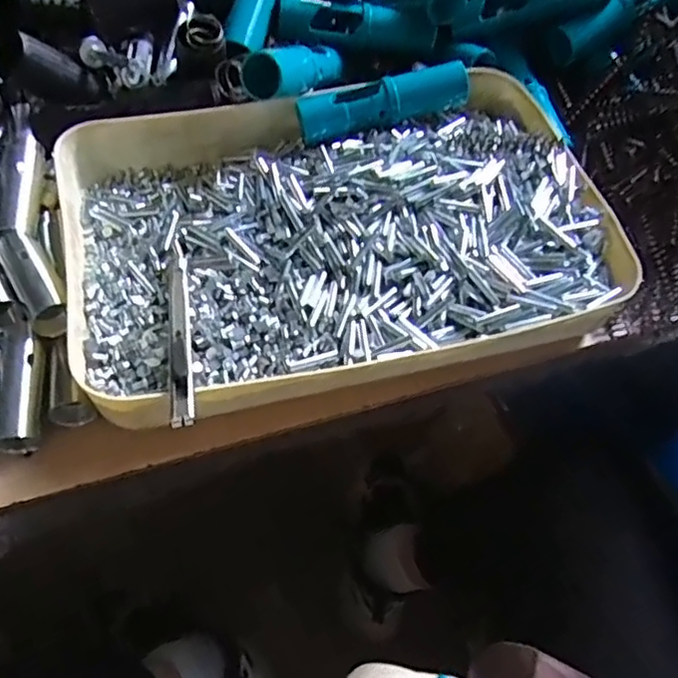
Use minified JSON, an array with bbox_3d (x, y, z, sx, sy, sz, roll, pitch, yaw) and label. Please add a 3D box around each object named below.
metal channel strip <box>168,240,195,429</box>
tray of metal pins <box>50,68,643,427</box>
[{"bbox_3d":[-0.085,-0.010,0.319,0.010,0.007,0.143,-8,43,-9],"label":"metal channel strip"},{"bbox_3d":[-0.001,-0.075,0.384,0.327,0.043,0.241,-13,57,-13],"label":"tray of metal pins"}]

